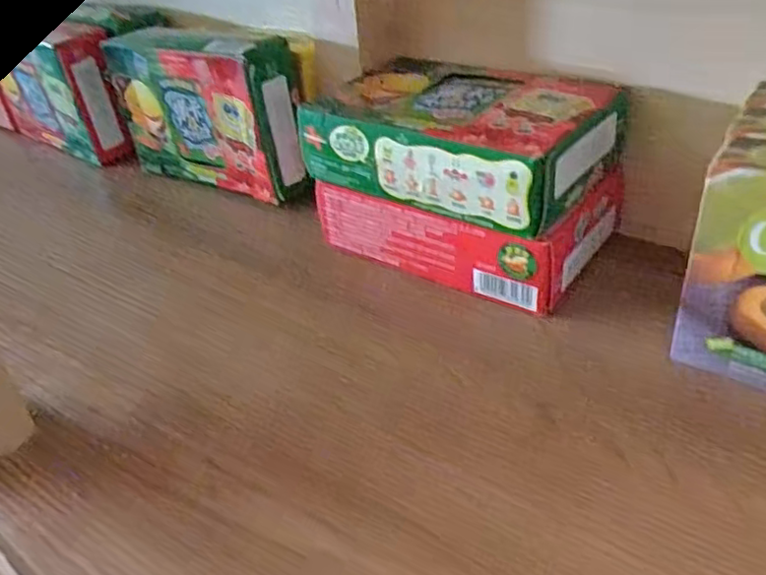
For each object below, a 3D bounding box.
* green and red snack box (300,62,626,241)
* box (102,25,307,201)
[{"bbox_3d":[0.039,-0.077,0.336,0.134,0.041,0.089,21,42,32],"label":"green and red snack box"},{"bbox_3d":[-0.113,-0.112,0.424,0.150,0.093,0.038,18,41,29],"label":"box"}]

